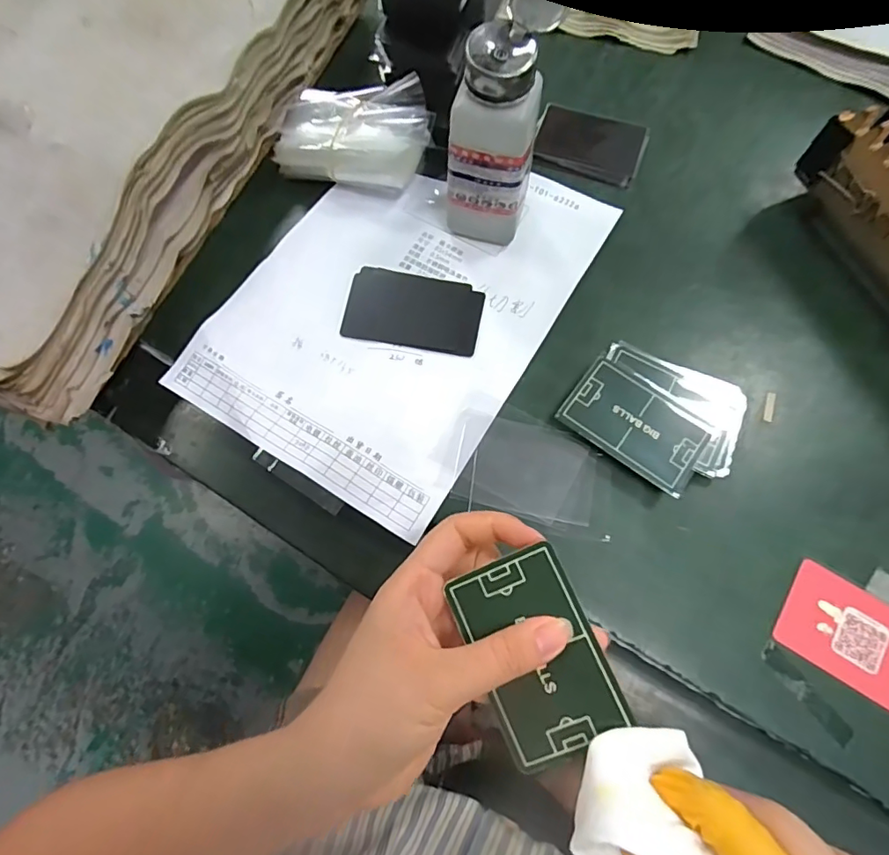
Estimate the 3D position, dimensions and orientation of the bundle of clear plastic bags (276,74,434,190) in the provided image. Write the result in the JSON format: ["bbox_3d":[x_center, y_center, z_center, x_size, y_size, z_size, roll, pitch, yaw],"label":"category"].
[{"bbox_3d":[-0.071,-0.228,0.395,0.113,0.048,0.076,18,72,8],"label":"bundle of clear plastic bags"}]

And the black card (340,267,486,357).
[{"bbox_3d":[-0.022,-0.086,0.369,0.096,0.004,0.060,9,71,5],"label":"black card"}]

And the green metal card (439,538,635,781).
[{"bbox_3d":[0.040,0.098,0.219,0.052,0.004,0.083,-25,79,8],"label":"green metal card"}]

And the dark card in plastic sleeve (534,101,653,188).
[{"bbox_3d":[0.120,-0.235,0.419,0.088,0.005,0.066,18,72,8],"label":"dark card in plastic sleeve"}]

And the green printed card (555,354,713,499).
[{"bbox_3d":[0.122,-0.004,0.322,0.086,0.004,0.055,35,77,12],"label":"green printed card"}]

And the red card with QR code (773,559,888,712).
[{"bbox_3d":[0.238,0.121,0.289,0.085,0.004,0.055,31,75,12],"label":"red card with QR code"}]

